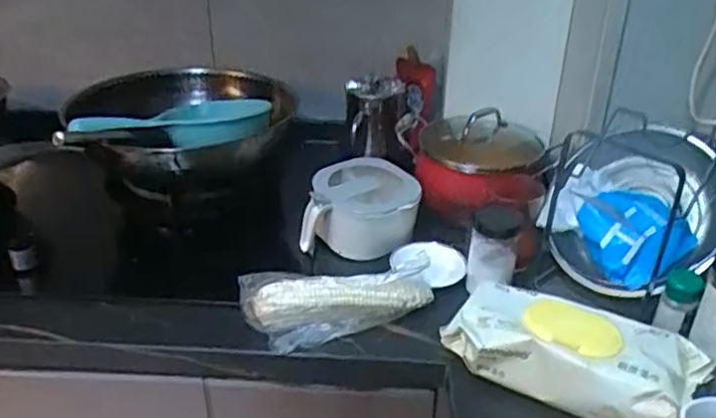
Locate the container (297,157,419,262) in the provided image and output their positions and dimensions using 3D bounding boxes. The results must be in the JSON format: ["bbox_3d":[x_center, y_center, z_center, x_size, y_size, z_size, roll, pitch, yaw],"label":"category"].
[{"bbox_3d":[0.002,-0.001,0.939,0.154,0.099,0.123,-1,31,-2],"label":"container"}]

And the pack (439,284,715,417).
[{"bbox_3d":[0.221,0.144,0.689,0.238,0.068,0.107,18,35,28],"label":"pack"}]

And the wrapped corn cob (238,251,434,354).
[{"bbox_3d":[-0.023,0.107,0.777,0.215,0.076,0.055,-6,31,-11],"label":"wrapped corn cob"}]

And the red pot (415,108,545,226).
[{"bbox_3d":[0.175,-0.068,0.967,0.176,0.131,0.229,6,31,9],"label":"red pot"}]

